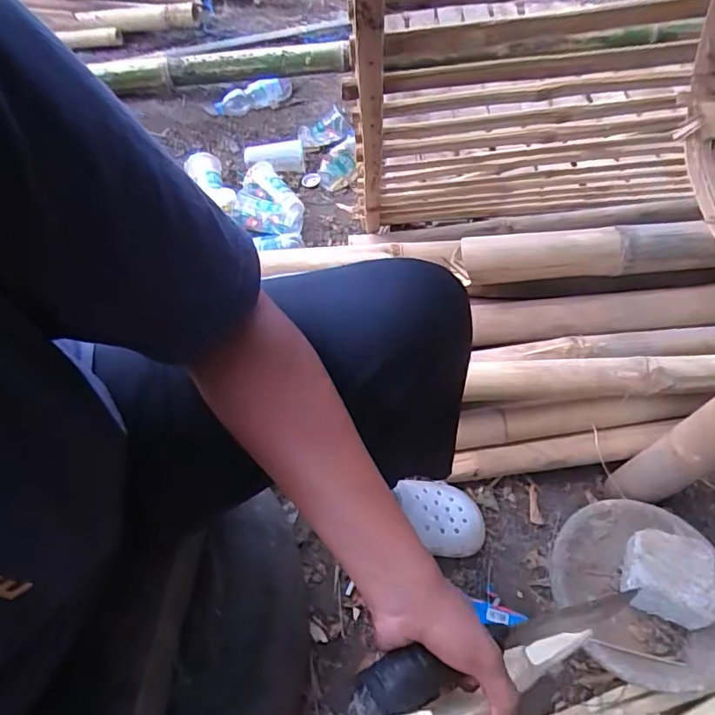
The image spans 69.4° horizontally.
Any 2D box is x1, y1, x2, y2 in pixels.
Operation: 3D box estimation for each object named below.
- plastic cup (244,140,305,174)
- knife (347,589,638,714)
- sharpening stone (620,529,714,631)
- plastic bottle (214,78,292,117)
[{"bbox_3d":[-0.214,-0.520,1.326,0.153,0.078,0.081,-2,58,-2],"label":"plastic cup"},{"bbox_3d":[0.145,0.254,0.461,0.360,0.039,0.039,8,50,-38],"label":"knife"},{"bbox_3d":[0.433,0.305,0.726,0.107,0.069,0.104,18,59,10],"label":"sharpening stone"},{"bbox_3d":[-0.296,-0.733,1.457,0.224,0.090,0.074,-15,58,6],"label":"plastic bottle"}]

